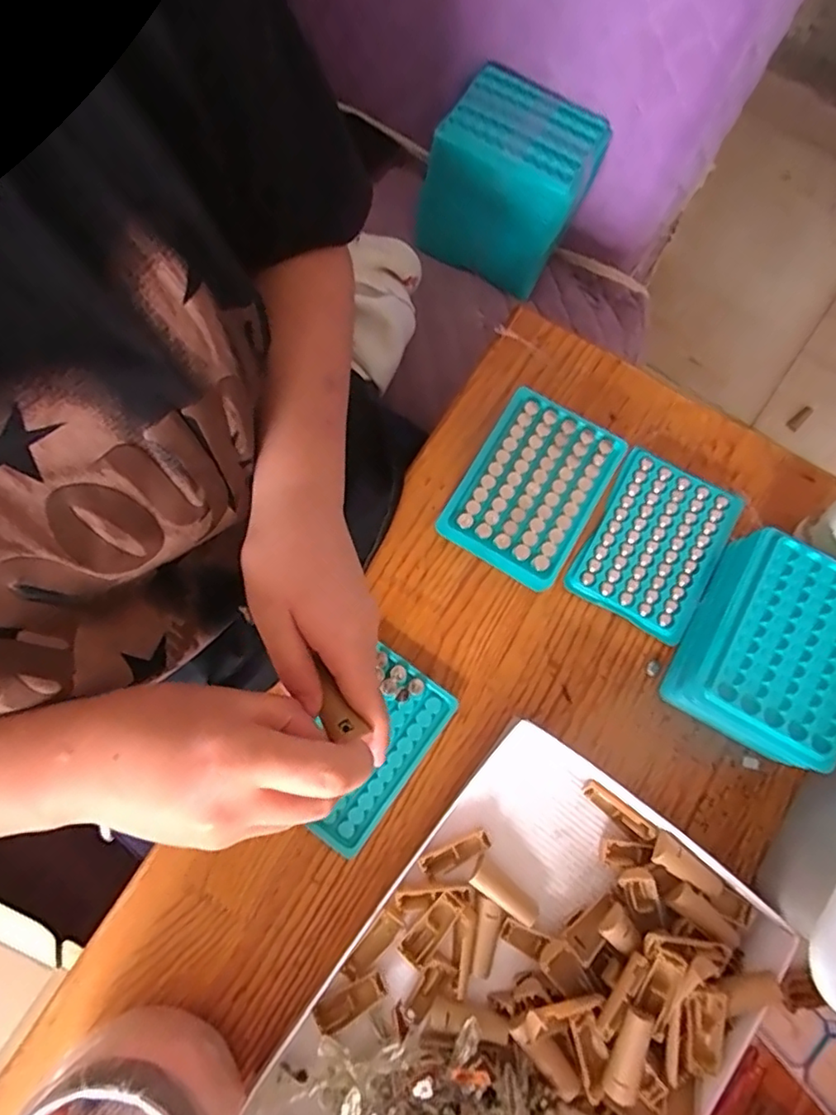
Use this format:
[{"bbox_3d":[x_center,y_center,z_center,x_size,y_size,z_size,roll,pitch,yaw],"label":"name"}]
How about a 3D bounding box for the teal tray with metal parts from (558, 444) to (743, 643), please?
[{"bbox_3d":[0.181,-0.011,0.440,0.094,0.010,0.124,30,81,7],"label":"teal tray with metal parts"}]

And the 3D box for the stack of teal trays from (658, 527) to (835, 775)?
[{"bbox_3d":[0.241,0.061,0.394,0.099,0.054,0.129,28,81,7],"label":"stack of teal trays"}]

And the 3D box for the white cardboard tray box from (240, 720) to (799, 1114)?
[{"bbox_3d":[0.066,0.285,0.353,0.216,0.053,0.298,37,82,8],"label":"white cardboard tray box"}]

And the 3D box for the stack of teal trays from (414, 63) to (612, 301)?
[{"bbox_3d":[0.083,-0.347,0.545,0.141,0.126,0.104,27,80,6],"label":"stack of teal trays"}]

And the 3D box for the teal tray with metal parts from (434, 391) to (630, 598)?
[{"bbox_3d":[0.086,-0.052,0.441,0.095,0.024,0.129,31,81,7],"label":"teal tray with metal parts"}]

